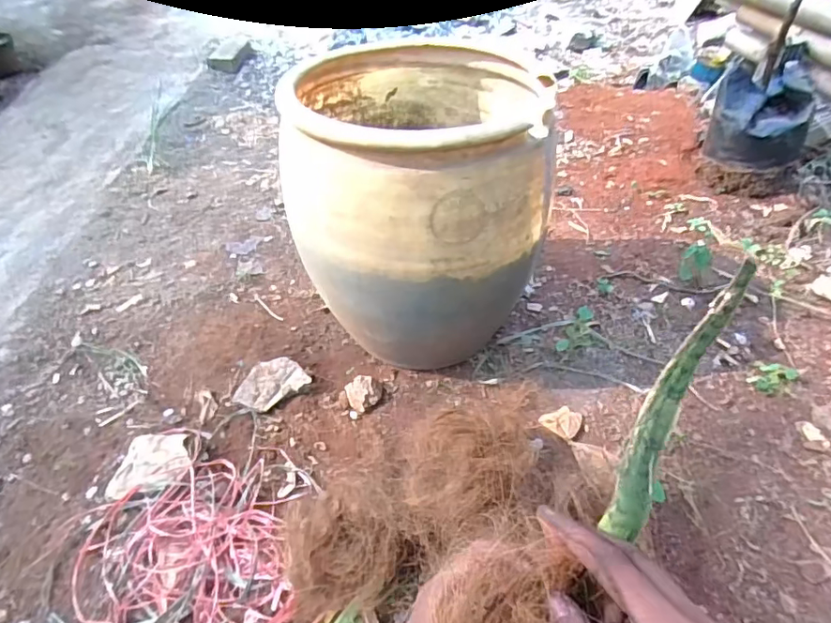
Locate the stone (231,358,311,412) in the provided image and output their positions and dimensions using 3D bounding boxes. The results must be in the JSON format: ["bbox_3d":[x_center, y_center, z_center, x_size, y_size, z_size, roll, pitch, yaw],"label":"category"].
[{"bbox_3d":[-0.271,0.138,0.993,0.133,0.046,0.084,-25,47,-25],"label":"stone"}]

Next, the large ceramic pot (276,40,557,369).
[{"bbox_3d":[0.008,-0.190,0.975,0.431,0.448,0.477,10,45,8],"label":"large ceramic pot"}]

